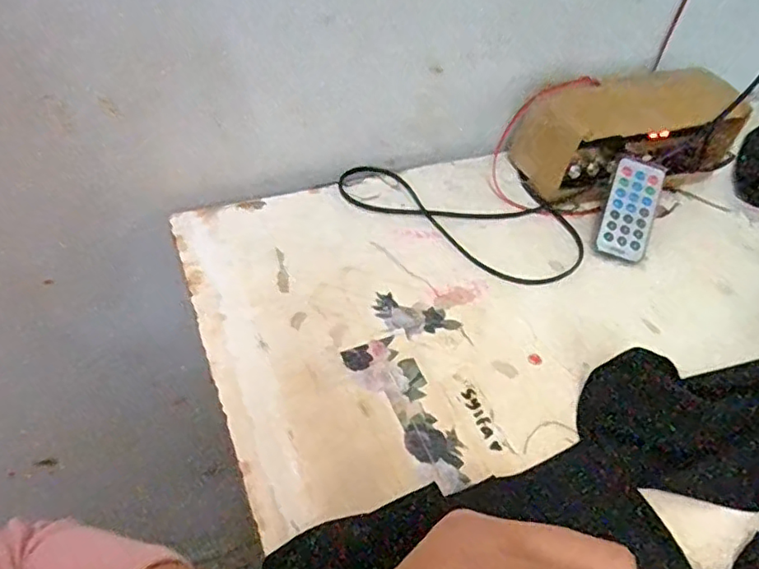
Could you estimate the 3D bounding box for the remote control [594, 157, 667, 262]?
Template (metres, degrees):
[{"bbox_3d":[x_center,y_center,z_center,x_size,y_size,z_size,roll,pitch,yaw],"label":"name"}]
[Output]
[{"bbox_3d":[0.208,-0.062,0.497,0.043,0.006,0.086,21,80,5],"label":"remote control"}]

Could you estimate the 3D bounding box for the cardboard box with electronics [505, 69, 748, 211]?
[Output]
[{"bbox_3d":[0.217,-0.129,0.529,0.197,0.087,0.071,-7,50,-13],"label":"cardboard box with electronics"}]

